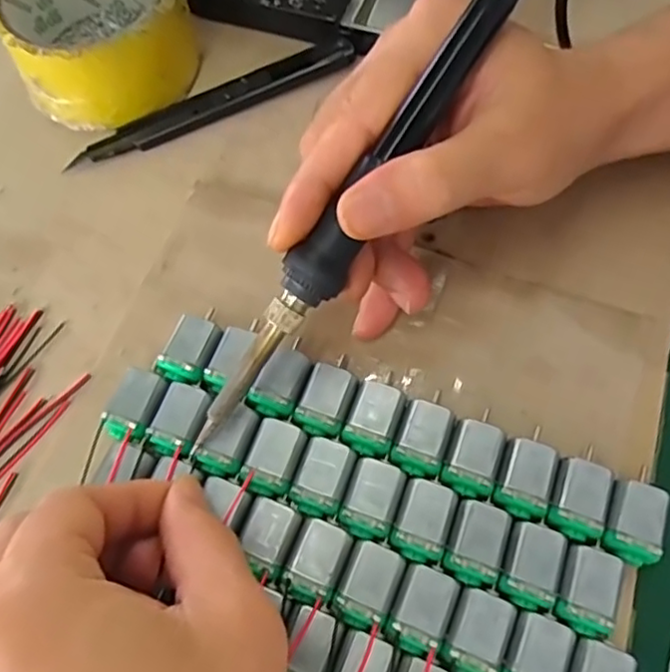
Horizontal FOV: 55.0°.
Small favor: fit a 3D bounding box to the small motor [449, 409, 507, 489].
[{"bbox_3d":[0.052,0.043,0.238,0.017,0.016,0.028,16,68,10],"label":"small motor"}]

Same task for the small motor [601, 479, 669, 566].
[{"bbox_3d":[0.104,0.065,0.225,0.018,0.014,0.026,16,68,10],"label":"small motor"}]

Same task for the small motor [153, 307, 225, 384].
[{"bbox_3d":[-0.055,0.004,0.258,0.018,0.015,0.034,20,69,11],"label":"small motor"}]

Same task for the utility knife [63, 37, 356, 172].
[{"bbox_3d":[-0.059,-0.114,0.313,0.144,0.009,0.017,-23,67,-7],"label":"utility knife"}]

